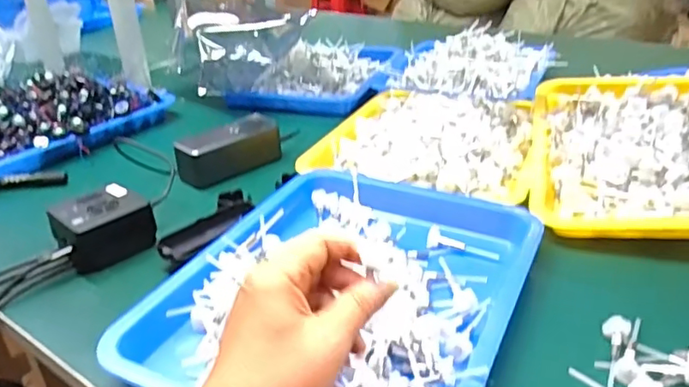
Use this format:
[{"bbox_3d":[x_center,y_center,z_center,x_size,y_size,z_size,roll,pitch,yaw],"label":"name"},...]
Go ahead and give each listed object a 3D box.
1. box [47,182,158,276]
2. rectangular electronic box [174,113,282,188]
[{"bbox_3d":[-0.236,0.032,0.562,0.085,0.050,0.064,-22,34,-32],"label":"box"},{"bbox_3d":[-0.141,-0.052,0.714,0.133,0.050,0.045,-24,35,-33],"label":"rectangular electronic box"}]

